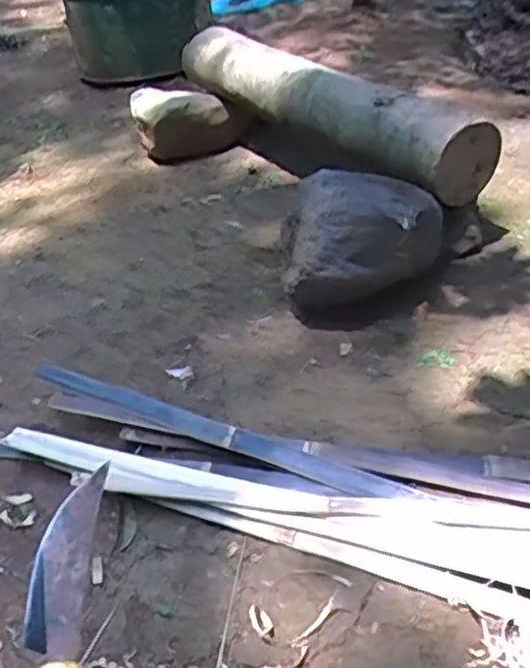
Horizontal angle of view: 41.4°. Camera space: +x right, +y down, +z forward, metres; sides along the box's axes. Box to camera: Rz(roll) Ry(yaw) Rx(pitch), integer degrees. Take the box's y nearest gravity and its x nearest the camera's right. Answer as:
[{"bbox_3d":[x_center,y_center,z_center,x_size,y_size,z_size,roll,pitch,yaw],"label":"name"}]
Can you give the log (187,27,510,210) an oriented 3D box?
[{"bbox_3d":[0.094,-0.545,1.609,0.129,0.154,1.064,-22,39,-23],"label":"log"}]

